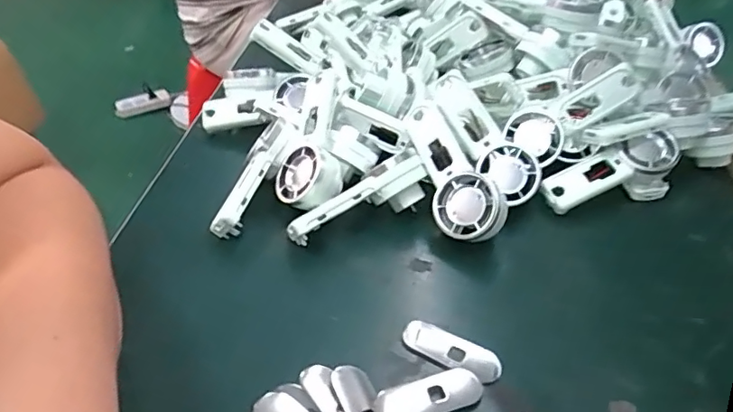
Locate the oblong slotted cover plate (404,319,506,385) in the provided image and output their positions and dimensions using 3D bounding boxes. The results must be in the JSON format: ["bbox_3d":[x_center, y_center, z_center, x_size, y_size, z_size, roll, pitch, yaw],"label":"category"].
[{"bbox_3d":[0.042,0.071,0.271,0.049,0.004,0.017,23,44,23],"label":"oblong slotted cover plate"}]

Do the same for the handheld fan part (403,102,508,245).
[{"bbox_3d":[0.051,-0.021,0.338,0.038,0.018,0.092,-33,61,18],"label":"handheld fan part"}]

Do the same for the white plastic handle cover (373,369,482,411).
[{"bbox_3d":[0.028,0.087,0.250,0.050,0.005,0.020,-10,41,-16],"label":"white plastic handle cover"}]

